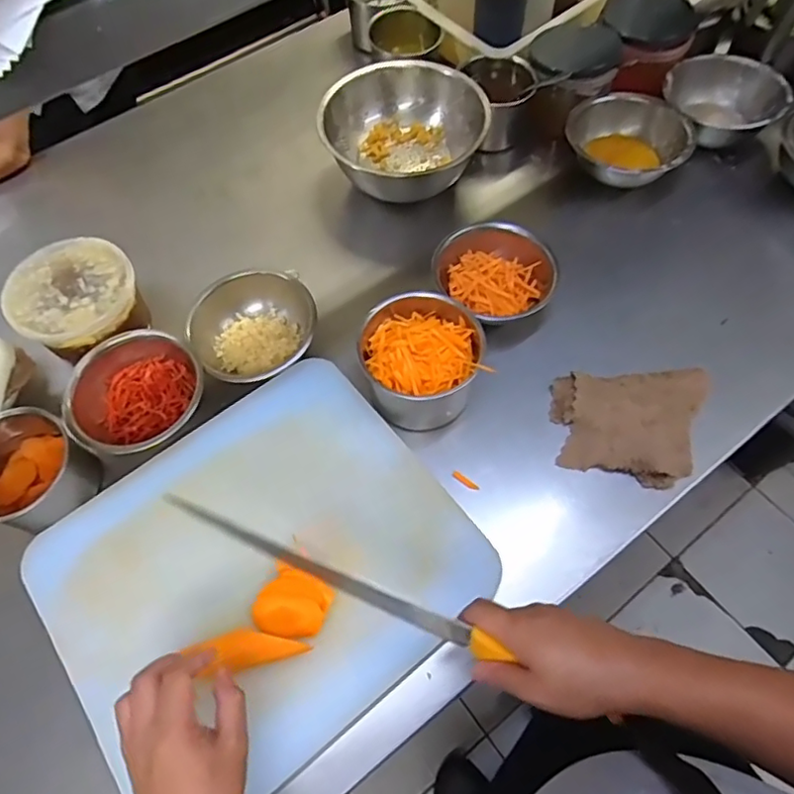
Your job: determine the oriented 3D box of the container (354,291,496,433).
[{"bbox_3d":[0.028,-0.040,0.674,0.130,0.104,0.137,-26,64,-10],"label":"container"}]

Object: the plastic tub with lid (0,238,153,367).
[{"bbox_3d":[-0.396,-0.110,0.747,0.155,0.115,0.142,-1,62,3],"label":"plastic tub with lid"}]

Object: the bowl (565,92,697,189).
[{"bbox_3d":[0.331,-0.361,0.848,0.165,0.085,0.140,24,66,15],"label":"bowl"}]

